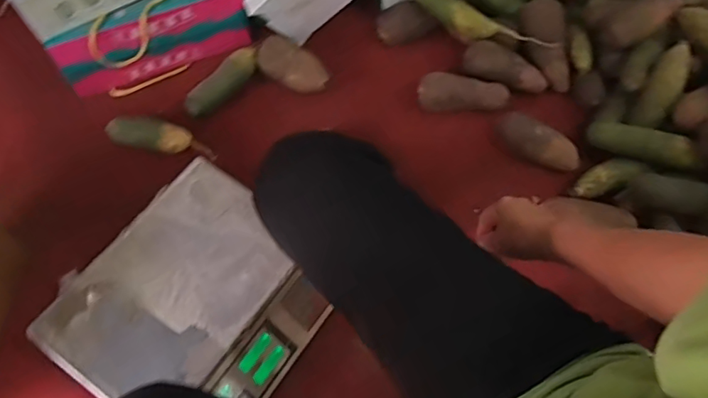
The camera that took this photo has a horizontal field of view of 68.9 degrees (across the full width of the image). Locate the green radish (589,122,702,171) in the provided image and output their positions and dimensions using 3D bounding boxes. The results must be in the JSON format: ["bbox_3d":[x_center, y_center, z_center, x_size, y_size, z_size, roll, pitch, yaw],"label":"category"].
[{"bbox_3d":[0.500,-0.095,0.892,0.178,0.049,0.058,23,68,26],"label":"green radish"}]

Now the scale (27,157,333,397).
[{"bbox_3d":[-0.215,0.149,0.734,0.291,0.096,0.315,33,70,11],"label":"scale"}]

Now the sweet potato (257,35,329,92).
[{"bbox_3d":[-0.116,-0.249,0.976,0.133,0.063,0.073,33,82,-11],"label":"sweet potato"}]

